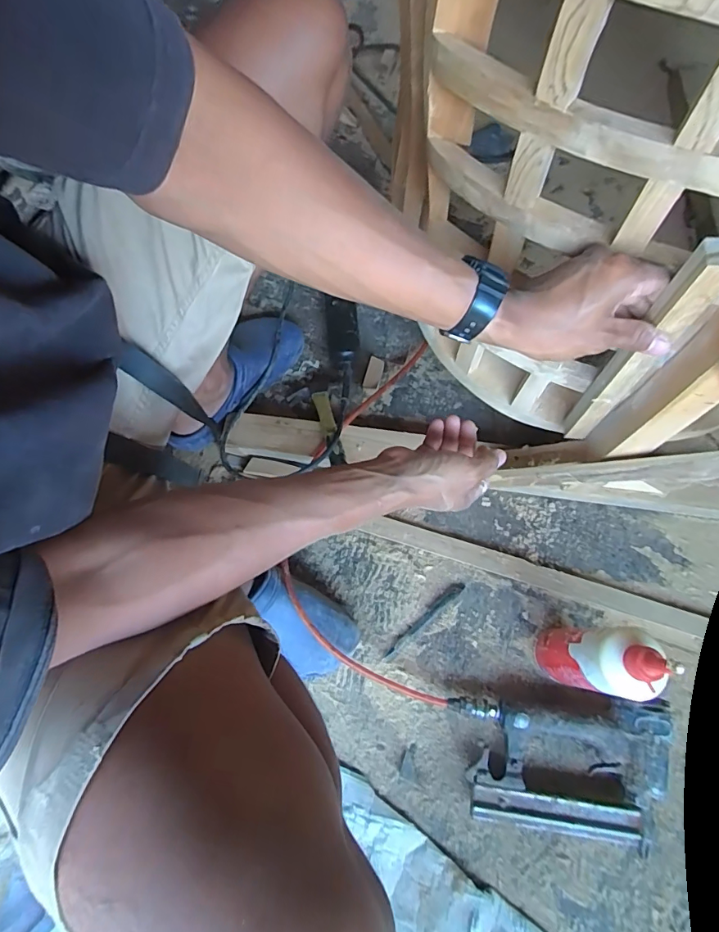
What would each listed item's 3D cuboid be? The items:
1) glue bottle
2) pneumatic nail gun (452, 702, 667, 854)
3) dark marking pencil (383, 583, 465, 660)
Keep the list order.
[{"bbox_3d":[0.253,0.207,0.503,0.058,0.216,0.066,-7,74,-1],"label":"glue bottle"},{"bbox_3d":[0.234,0.358,0.543,0.242,0.050,0.147,2,74,2],"label":"pneumatic nail gun"},{"bbox_3d":[0.086,0.206,0.616,0.140,0.008,0.014,-40,77,-10],"label":"dark marking pencil"}]

